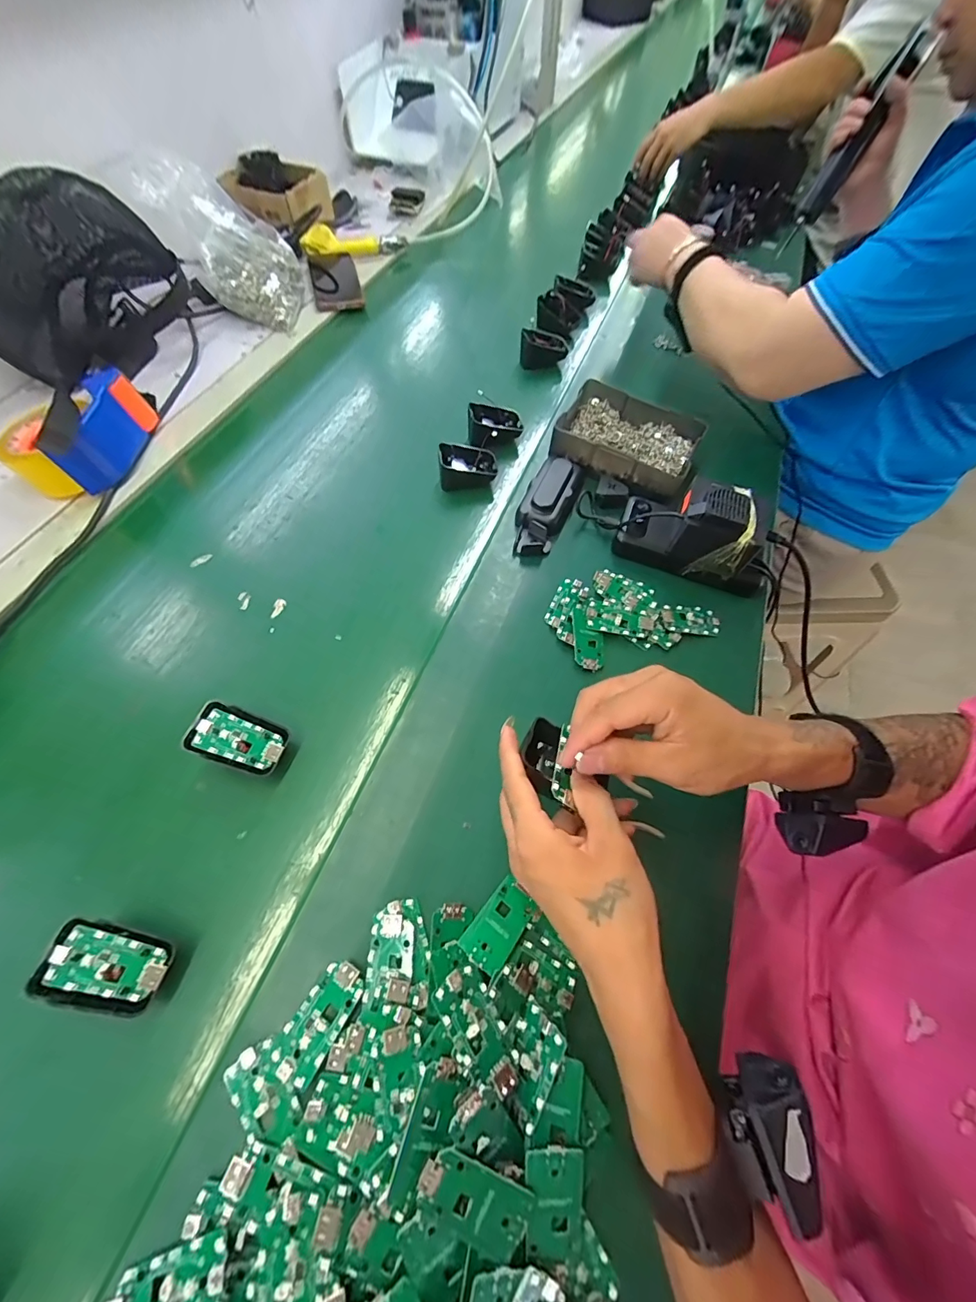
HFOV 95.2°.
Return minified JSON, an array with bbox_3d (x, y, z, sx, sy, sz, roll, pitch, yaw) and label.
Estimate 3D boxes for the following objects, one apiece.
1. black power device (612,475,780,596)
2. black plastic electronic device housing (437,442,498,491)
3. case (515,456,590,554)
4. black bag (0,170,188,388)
[{"bbox_3d":[0.217,-0.129,0.451,0.154,0.071,0.075,22,63,10],"label":"black power device"},{"bbox_3d":[-0.024,-0.219,0.523,0.066,0.039,0.042,-5,61,-5],"label":"black plastic electronic device housing"},{"bbox_3d":[0.068,-0.168,0.499,0.055,0.025,0.148,18,62,8],"label":"case"},{"bbox_3d":[-0.553,-0.489,0.582,0.166,0.171,0.241,40,67,18],"label":"black bag"}]

